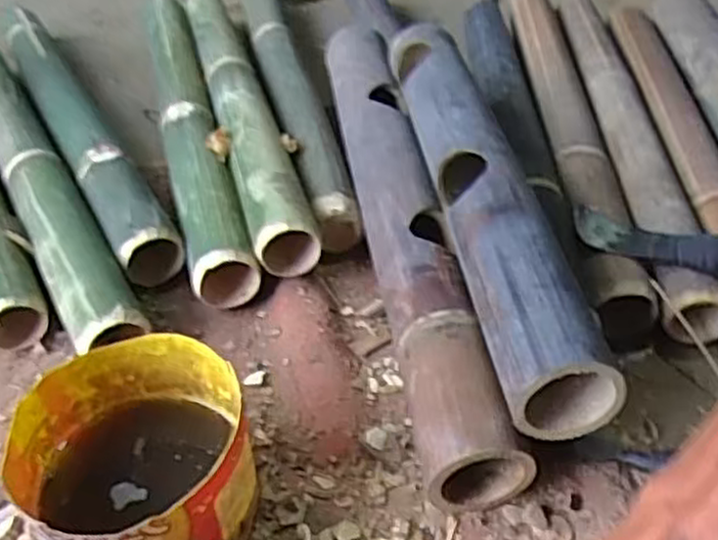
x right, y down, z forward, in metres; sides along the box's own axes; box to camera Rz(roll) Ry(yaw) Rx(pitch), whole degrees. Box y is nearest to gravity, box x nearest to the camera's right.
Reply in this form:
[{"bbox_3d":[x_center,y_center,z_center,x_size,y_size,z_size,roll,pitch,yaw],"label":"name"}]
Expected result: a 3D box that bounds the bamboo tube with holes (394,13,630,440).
[{"bbox_3d":[0.102,-0.081,0.691,0.072,0.076,0.521,-5,42,-6],"label":"bamboo tube with holes"}]

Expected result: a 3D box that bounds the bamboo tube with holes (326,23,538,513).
[{"bbox_3d":[0.036,-0.067,0.753,0.080,0.088,0.635,-5,42,-6],"label":"bamboo tube with holes"}]

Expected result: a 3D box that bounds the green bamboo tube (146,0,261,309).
[{"bbox_3d":[-0.204,-0.191,0.909,0.064,0.052,0.633,-11,43,-12],"label":"green bamboo tube"}]

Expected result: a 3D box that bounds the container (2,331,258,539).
[{"bbox_3d":[-0.152,0.131,0.521,0.145,0.092,0.159,0,42,0],"label":"container"}]

